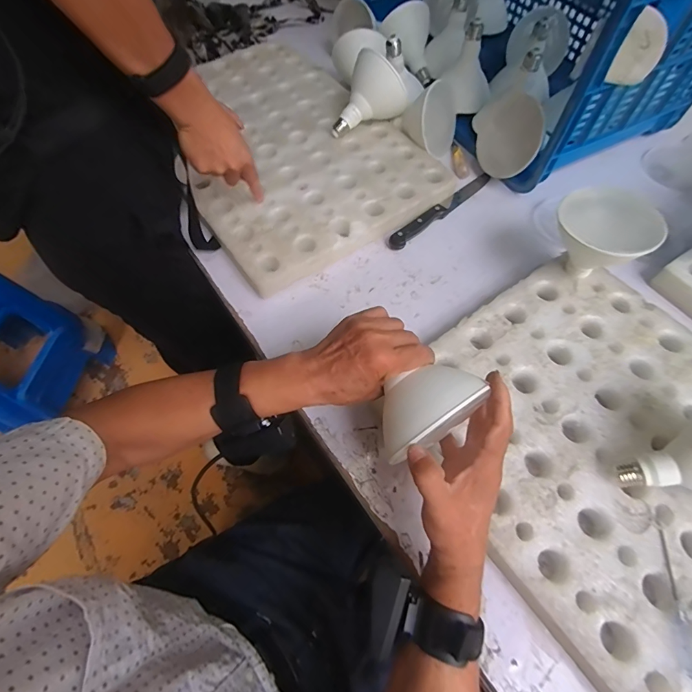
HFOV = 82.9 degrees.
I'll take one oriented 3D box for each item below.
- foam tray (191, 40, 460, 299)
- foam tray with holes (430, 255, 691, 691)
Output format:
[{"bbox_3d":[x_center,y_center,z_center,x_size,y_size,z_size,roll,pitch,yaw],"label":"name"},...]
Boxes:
[{"bbox_3d":[-0.106,-0.356,0.689,0.367,0.041,0.544,-29,65,-16],"label":"foam tray"},{"bbox_3d":[0.337,0.160,0.407,0.381,0.043,0.558,-32,66,-17],"label":"foam tray with holes"}]

